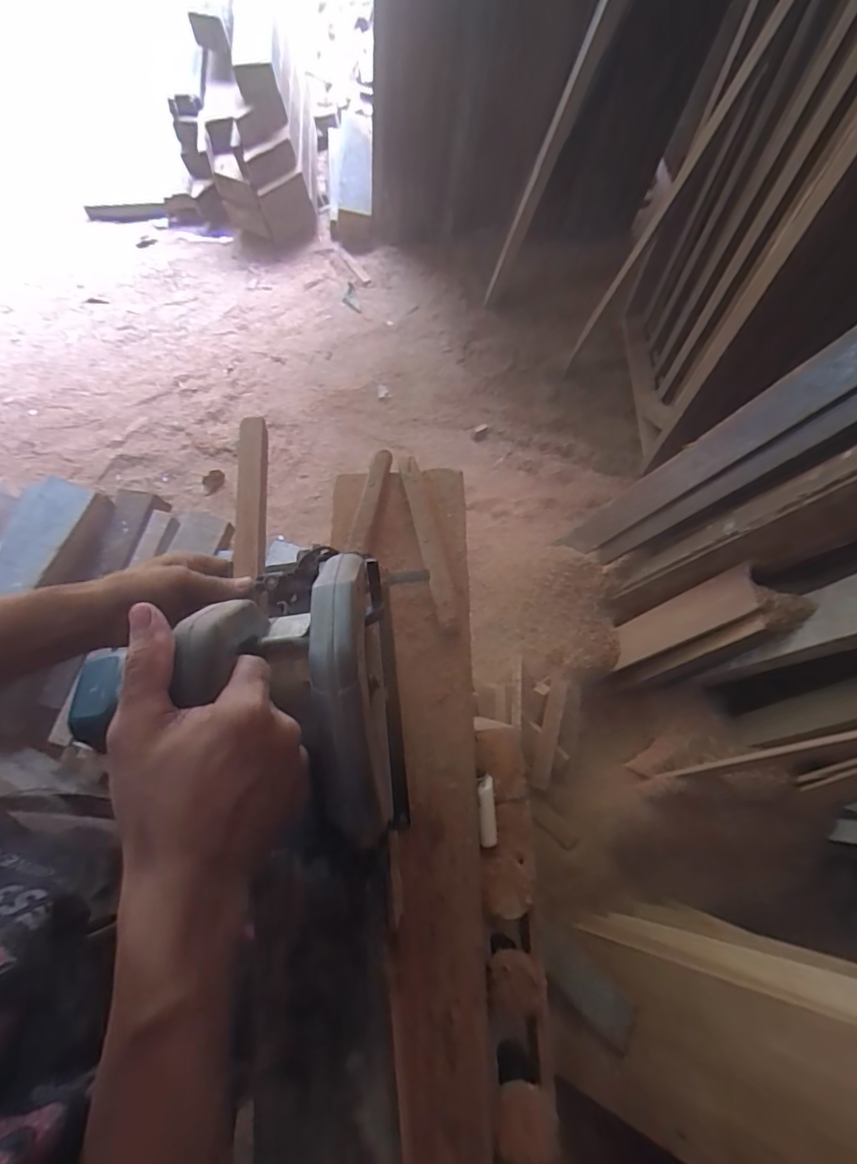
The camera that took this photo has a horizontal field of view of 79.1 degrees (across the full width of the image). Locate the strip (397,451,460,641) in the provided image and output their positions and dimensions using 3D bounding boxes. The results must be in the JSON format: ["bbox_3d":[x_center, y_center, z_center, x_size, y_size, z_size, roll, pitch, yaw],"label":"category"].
[{"bbox_3d":[0.001,-0.049,0.600,0.028,0.018,0.223,-13,68,-4],"label":"strip"}]

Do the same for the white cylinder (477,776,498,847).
[{"bbox_3d":[0.058,0.228,0.517,0.017,0.014,0.065,-3,68,0],"label":"white cylinder"}]

